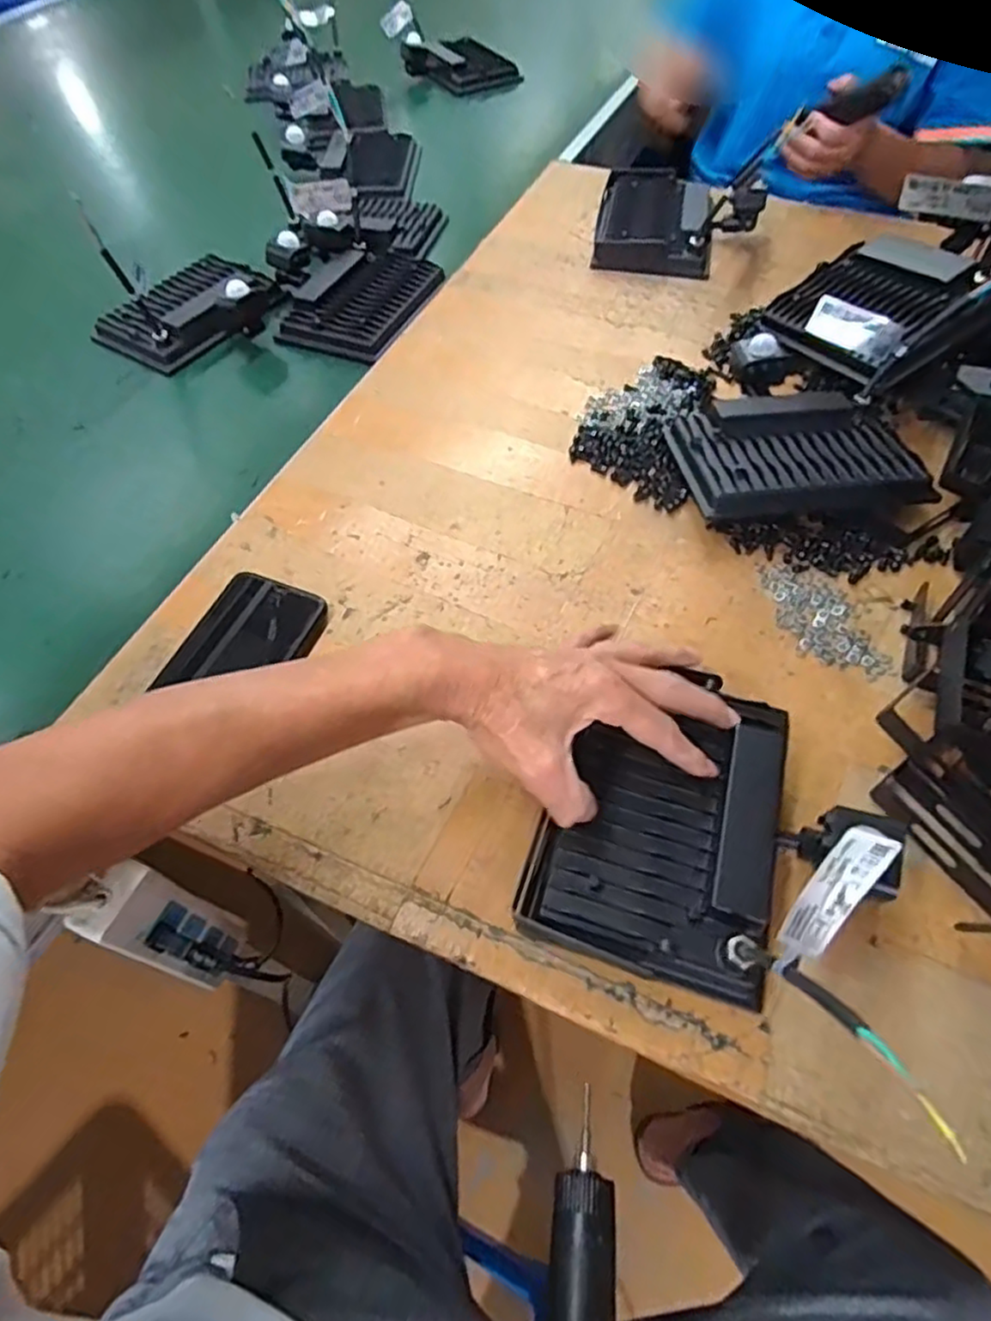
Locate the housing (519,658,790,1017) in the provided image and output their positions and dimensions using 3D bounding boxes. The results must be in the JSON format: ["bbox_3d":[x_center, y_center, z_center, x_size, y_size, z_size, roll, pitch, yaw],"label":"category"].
[{"bbox_3d":[0.099,0.088,0.392,0.130,0.029,0.175,13,58,14],"label":"housing"}]

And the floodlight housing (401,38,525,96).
[{"bbox_3d":[-0.058,-1.040,1.175,0.153,0.054,0.172,-31,61,-17],"label":"floodlight housing"}]

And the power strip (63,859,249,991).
[{"bbox_3d":[-0.259,0.223,0.556,0.035,0.208,0.058,23,61,16],"label":"power strip"}]

